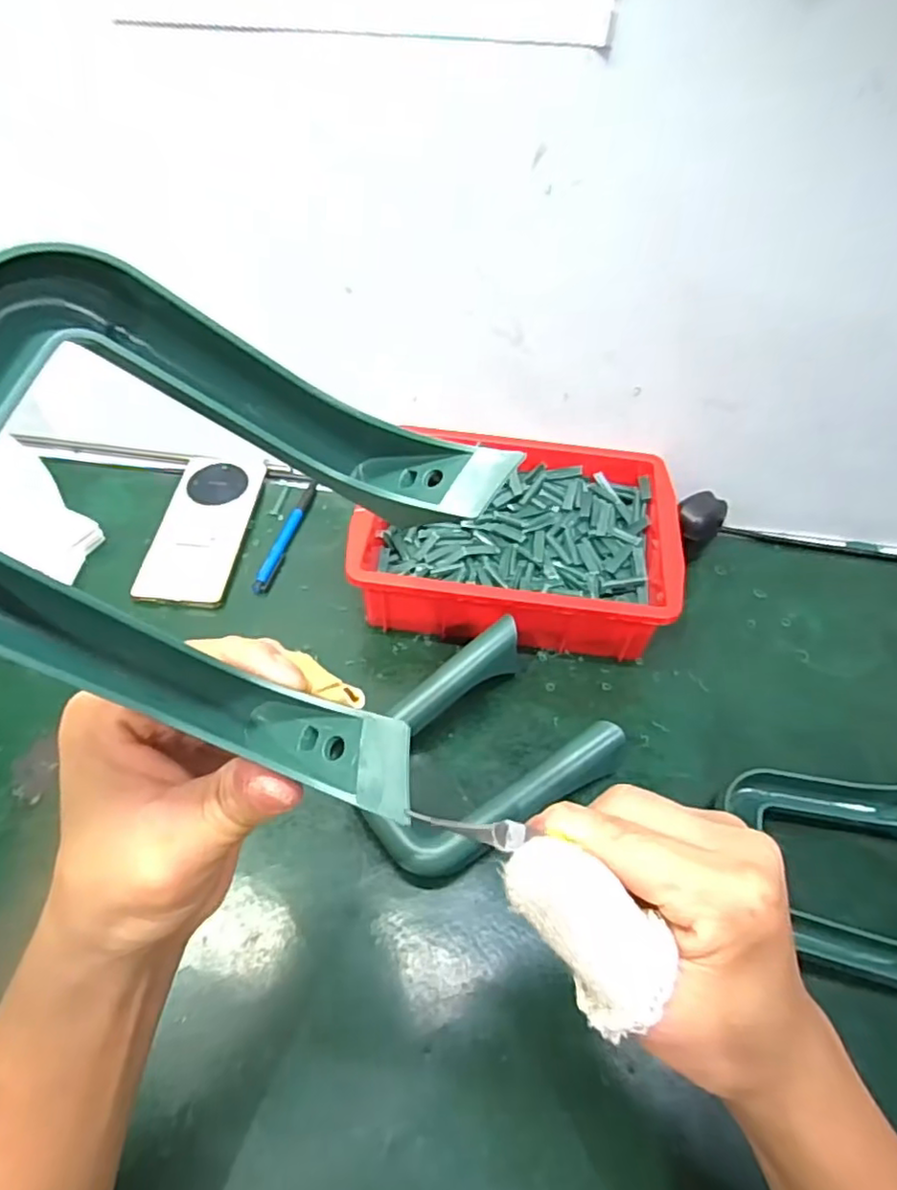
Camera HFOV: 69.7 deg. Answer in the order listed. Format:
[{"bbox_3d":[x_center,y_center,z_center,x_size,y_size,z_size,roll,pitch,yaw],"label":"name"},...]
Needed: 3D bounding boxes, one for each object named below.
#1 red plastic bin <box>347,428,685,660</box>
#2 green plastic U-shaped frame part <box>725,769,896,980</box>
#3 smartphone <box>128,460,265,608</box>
[{"bbox_3d":[0.054,-0.044,0.547,0.250,0.084,0.188,7,52,2],"label":"red plastic bin"},{"bbox_3d":[0.255,0.170,0.400,0.161,0.060,0.130,10,52,5],"label":"green plastic U-shaped frame part"},{"bbox_3d":[-0.214,-0.061,0.567,0.072,0.007,0.160,10,57,-6],"label":"smartphone"}]

